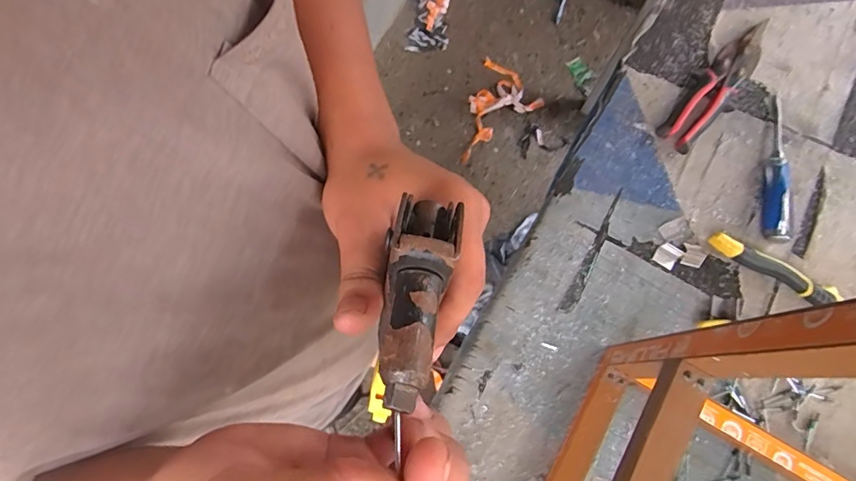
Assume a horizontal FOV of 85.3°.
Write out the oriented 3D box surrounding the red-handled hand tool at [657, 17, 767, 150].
[{"bbox_3d":[0.365,-0.198,0.584,0.045,0.023,0.223,41,77,9],"label":"red-handled hand tool"}]

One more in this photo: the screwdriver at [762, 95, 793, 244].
[{"bbox_3d":[0.419,-0.091,0.554,0.033,0.023,0.197,12,74,1],"label":"screwdriver"}]

